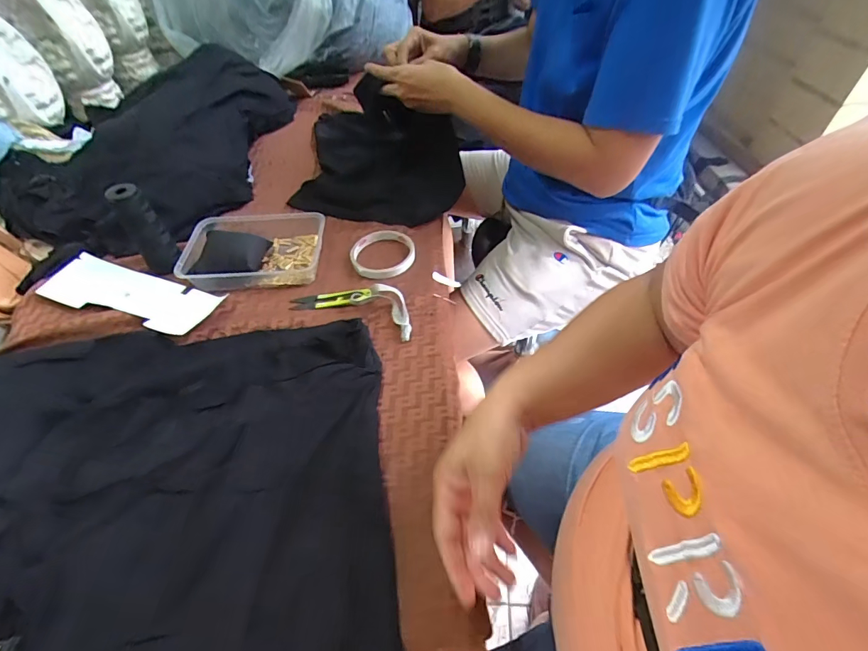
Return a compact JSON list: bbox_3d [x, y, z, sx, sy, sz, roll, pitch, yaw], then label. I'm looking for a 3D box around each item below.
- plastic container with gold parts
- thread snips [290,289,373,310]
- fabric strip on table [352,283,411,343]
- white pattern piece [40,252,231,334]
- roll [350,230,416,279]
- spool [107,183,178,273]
[{"bbox_3d":[-0.241,-0.103,0.557,0.172,0.042,0.127,-3,45,-2],"label":"plastic container with gold parts"},{"bbox_3d":[-0.127,-0.035,0.510,0.098,0.015,0.021,-3,45,-3],"label":"thread snips"},{"bbox_3d":[-0.054,-0.023,0.488,0.095,0.009,0.042,34,73,26],"label":"fabric strip on table"},{"bbox_3d":[-0.377,-0.040,0.518,0.221,0.008,0.072,17,55,11],"label":"white pattern piece"},{"bbox_3d":[-0.068,-0.097,0.563,0.083,0.019,0.089,0,45,0],"label":"roll"},{"bbox_3d":[-0.362,-0.121,0.521,0.027,0.109,0.037,33,59,27],"label":"spool"}]

